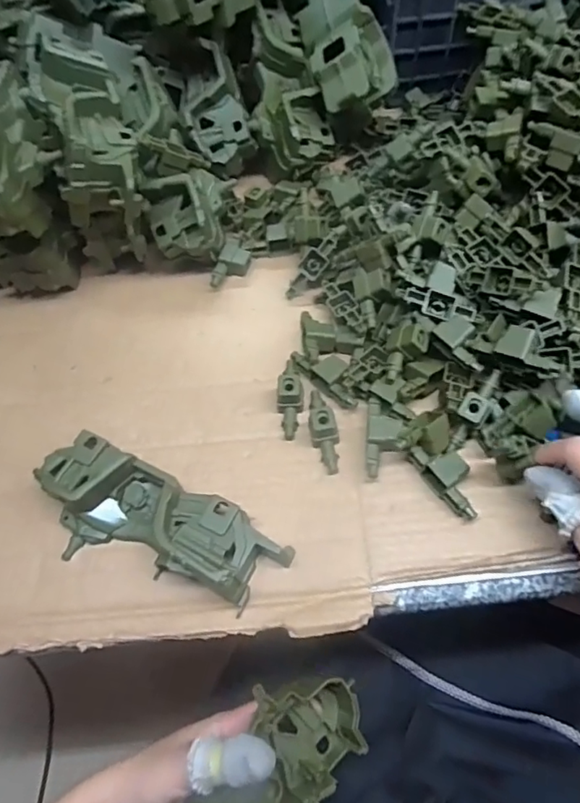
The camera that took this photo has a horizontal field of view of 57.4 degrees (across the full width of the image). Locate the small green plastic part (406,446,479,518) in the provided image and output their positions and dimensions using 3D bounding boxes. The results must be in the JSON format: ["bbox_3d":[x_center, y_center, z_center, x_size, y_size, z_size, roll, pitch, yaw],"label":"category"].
[{"bbox_3d":[0.111,0.051,0.366,0.026,0.018,0.059,-33,63,-14],"label":"small green plastic part"}]

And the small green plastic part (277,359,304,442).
[{"bbox_3d":[0.000,-0.006,0.407,0.019,0.020,0.065,1,60,5],"label":"small green plastic part"}]

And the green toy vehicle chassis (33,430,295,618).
[{"bbox_3d":[-0.094,0.083,0.356,0.183,0.038,0.073,23,64,16],"label":"green toy vehicle chassis"}]

